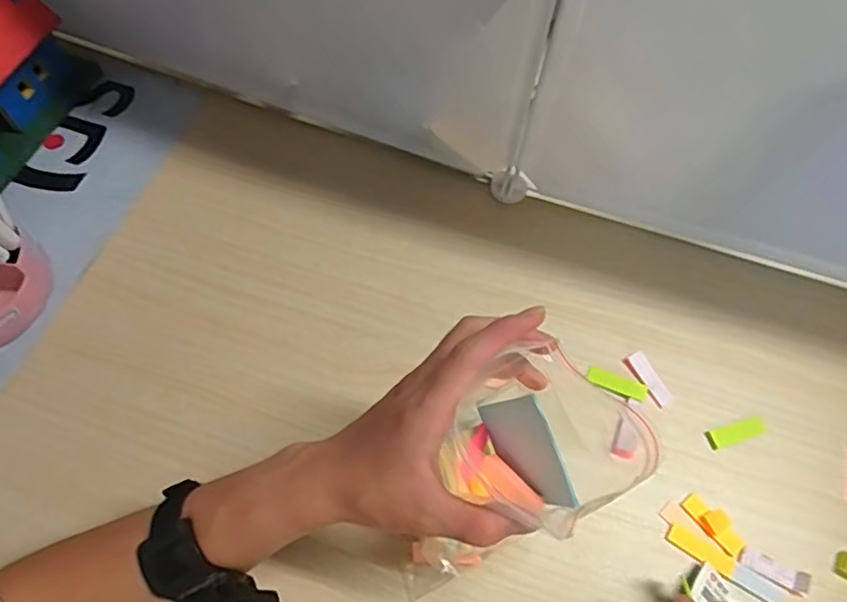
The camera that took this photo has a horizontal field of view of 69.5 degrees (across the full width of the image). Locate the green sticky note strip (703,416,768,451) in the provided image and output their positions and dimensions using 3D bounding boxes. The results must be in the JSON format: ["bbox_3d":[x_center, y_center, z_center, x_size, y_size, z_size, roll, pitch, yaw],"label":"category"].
[{"bbox_3d":[0.262,0.109,0.509,0.054,0.004,0.016,-16,66,-10],"label":"green sticky note strip"}]

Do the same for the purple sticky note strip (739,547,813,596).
[{"bbox_3d":[0.263,0.203,0.457,0.050,0.004,0.015,23,66,9],"label":"purple sticky note strip"}]

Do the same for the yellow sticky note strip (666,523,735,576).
[{"bbox_3d":[0.211,0.189,0.464,0.051,0.004,0.015,33,67,13],"label":"yellow sticky note strip"}]

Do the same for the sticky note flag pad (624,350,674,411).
[{"bbox_3d":[0.195,0.067,0.526,0.017,0.007,0.049,-29,69,-15],"label":"sticky note flag pad"}]

